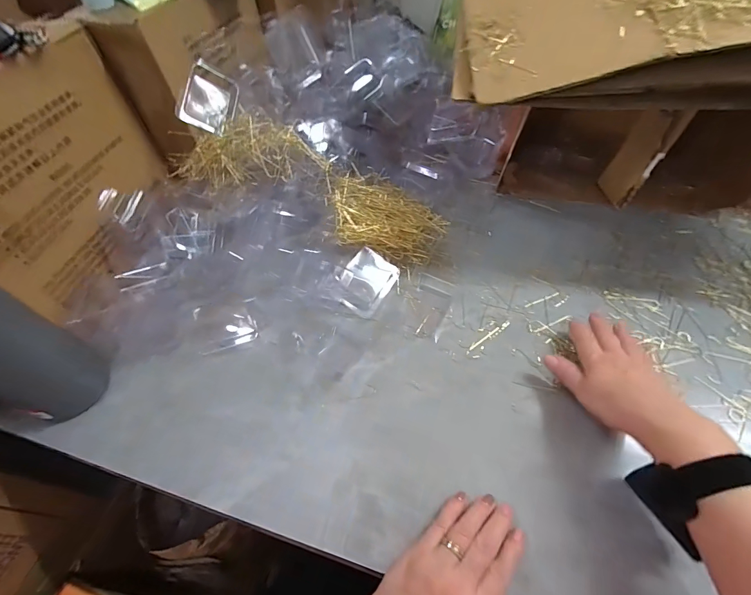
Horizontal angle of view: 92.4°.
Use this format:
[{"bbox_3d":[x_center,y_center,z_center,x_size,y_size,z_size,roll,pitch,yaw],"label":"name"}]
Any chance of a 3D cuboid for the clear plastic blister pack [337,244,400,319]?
[{"bbox_3d":[-0.012,-0.020,0.482,0.059,0.032,0.082,26,58,22],"label":"clear plastic blister pack"}]

